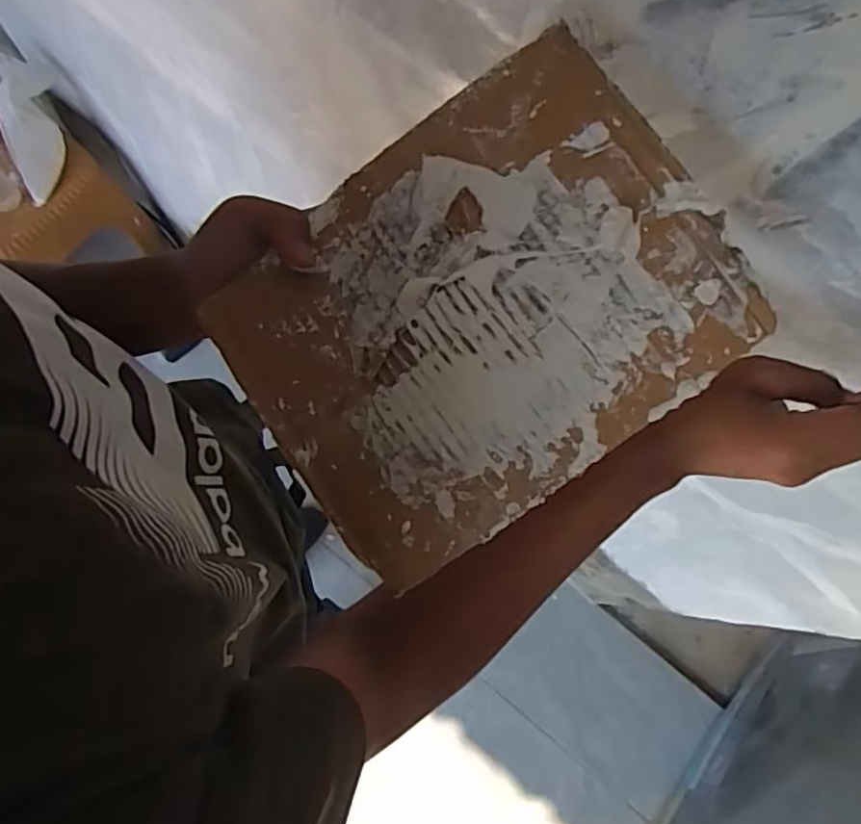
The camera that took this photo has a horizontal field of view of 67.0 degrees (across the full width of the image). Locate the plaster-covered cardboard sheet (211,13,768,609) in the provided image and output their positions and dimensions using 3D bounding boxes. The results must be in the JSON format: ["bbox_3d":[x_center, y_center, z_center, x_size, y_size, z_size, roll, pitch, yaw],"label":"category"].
[{"bbox_3d":[0.022,-0.049,0.328,0.237,0.012,0.184,-37,84,5],"label":"plaster-covered cardboard sheet"}]

